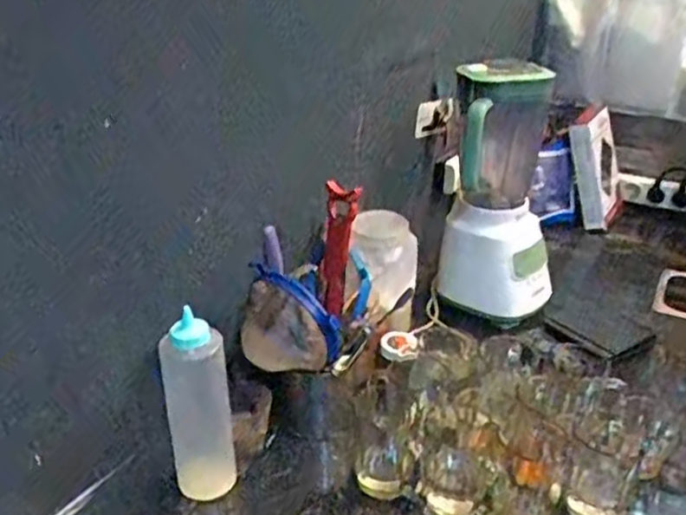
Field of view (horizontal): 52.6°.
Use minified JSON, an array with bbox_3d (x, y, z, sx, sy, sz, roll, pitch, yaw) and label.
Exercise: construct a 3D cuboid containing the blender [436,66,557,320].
[{"bbox_3d":[0.255,-0.086,1.121,0.181,0.434,0.166,5,26,9],"label":"blender"}]

